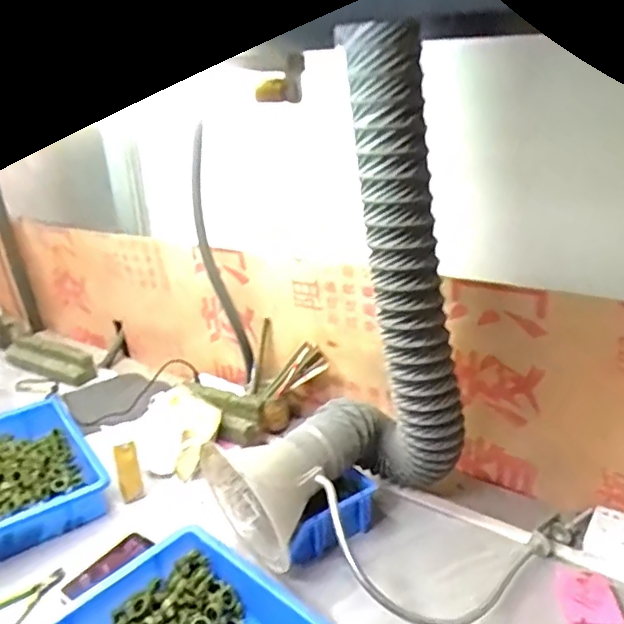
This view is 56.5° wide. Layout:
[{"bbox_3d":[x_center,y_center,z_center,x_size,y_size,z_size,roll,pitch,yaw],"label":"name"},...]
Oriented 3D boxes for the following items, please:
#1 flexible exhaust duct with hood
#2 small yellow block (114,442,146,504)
[{"bbox_3d":[0.026,0.036,0.846,0.366,0.686,0.175,-13,25,-23],"label":"flexible exhaust duct with hood"},{"bbox_3d":[-0.330,0.296,1.054,0.037,0.123,0.029,-12,24,-20],"label":"small yellow block"}]

